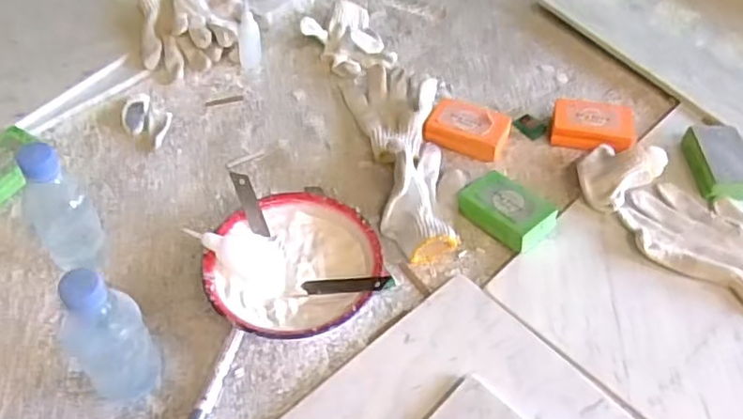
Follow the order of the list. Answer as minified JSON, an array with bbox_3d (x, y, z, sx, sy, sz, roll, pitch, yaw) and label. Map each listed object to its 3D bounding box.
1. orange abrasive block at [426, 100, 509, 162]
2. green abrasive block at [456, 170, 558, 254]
[{"bbox_3d":[0.117,-0.098,0.813,0.094,0.029,0.058,19,52,15],"label":"orange abrasive block"},{"bbox_3d":[0.147,-0.001,0.729,0.064,0.027,0.099,-34,58,-26],"label":"green abrasive block"}]

